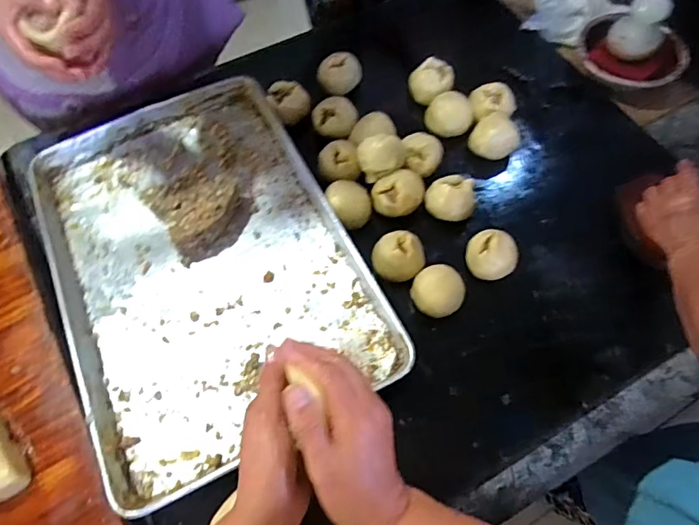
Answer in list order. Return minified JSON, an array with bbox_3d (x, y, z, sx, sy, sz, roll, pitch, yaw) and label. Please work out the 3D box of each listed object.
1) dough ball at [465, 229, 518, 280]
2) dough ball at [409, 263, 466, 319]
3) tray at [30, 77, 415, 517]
[{"bbox_3d":[0.209,-0.010,0.699,0.072,0.058,0.068,17,66,9],"label":"dough ball"},{"bbox_3d":[0.126,0.042,0.676,0.074,0.041,0.068,0,63,0],"label":"dough ball"},{"bbox_3d":[-0.225,-0.017,0.720,0.403,0.059,0.612,-24,65,-12],"label":"tray"}]

